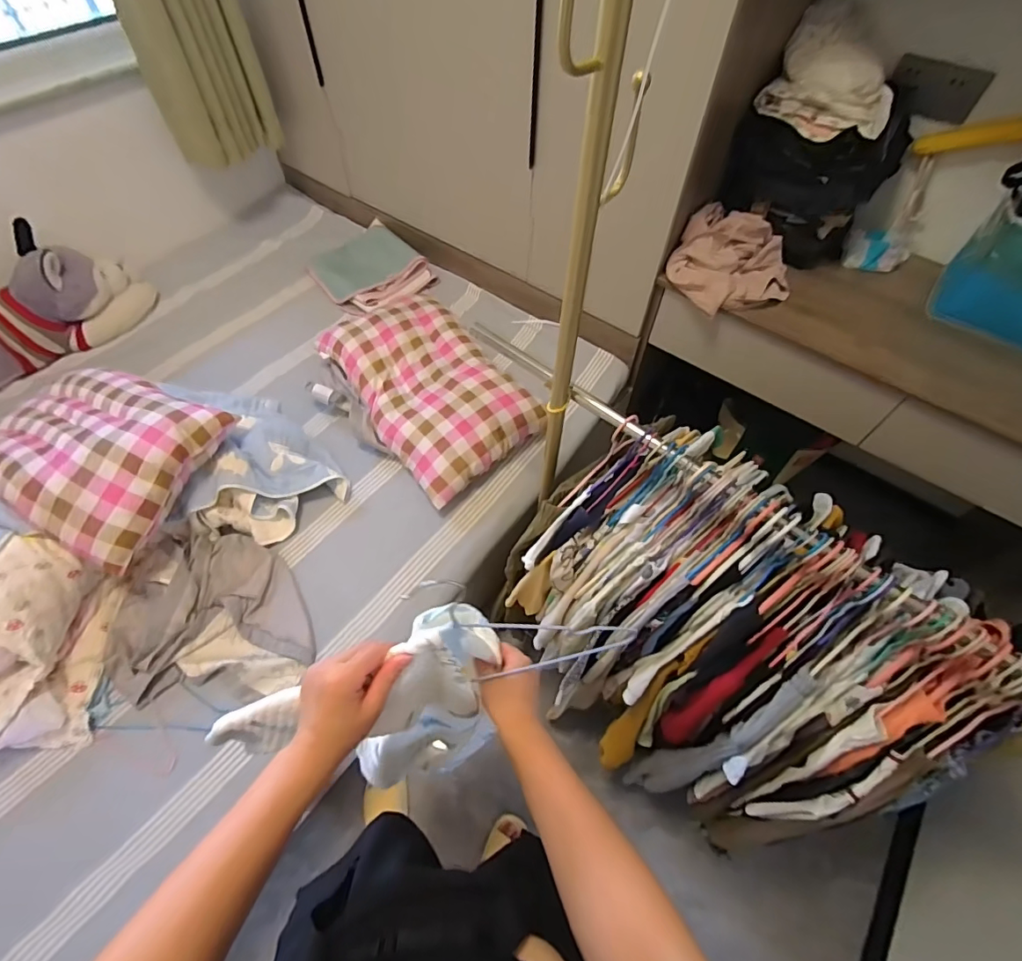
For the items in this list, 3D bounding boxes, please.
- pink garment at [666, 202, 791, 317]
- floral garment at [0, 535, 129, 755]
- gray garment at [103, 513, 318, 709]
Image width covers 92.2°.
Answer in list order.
[{"bbox_3d":[0.513,-0.503,1.126,0.262,0.107,0.242,27,60,15],"label":"pink garment"},{"bbox_3d":[-0.924,0.297,0.878,0.300,0.197,0.328,-7,58,-6],"label":"floral garment"},{"bbox_3d":[-0.611,0.261,1.000,0.358,0.095,0.382,-14,59,-10],"label":"gray garment"}]

